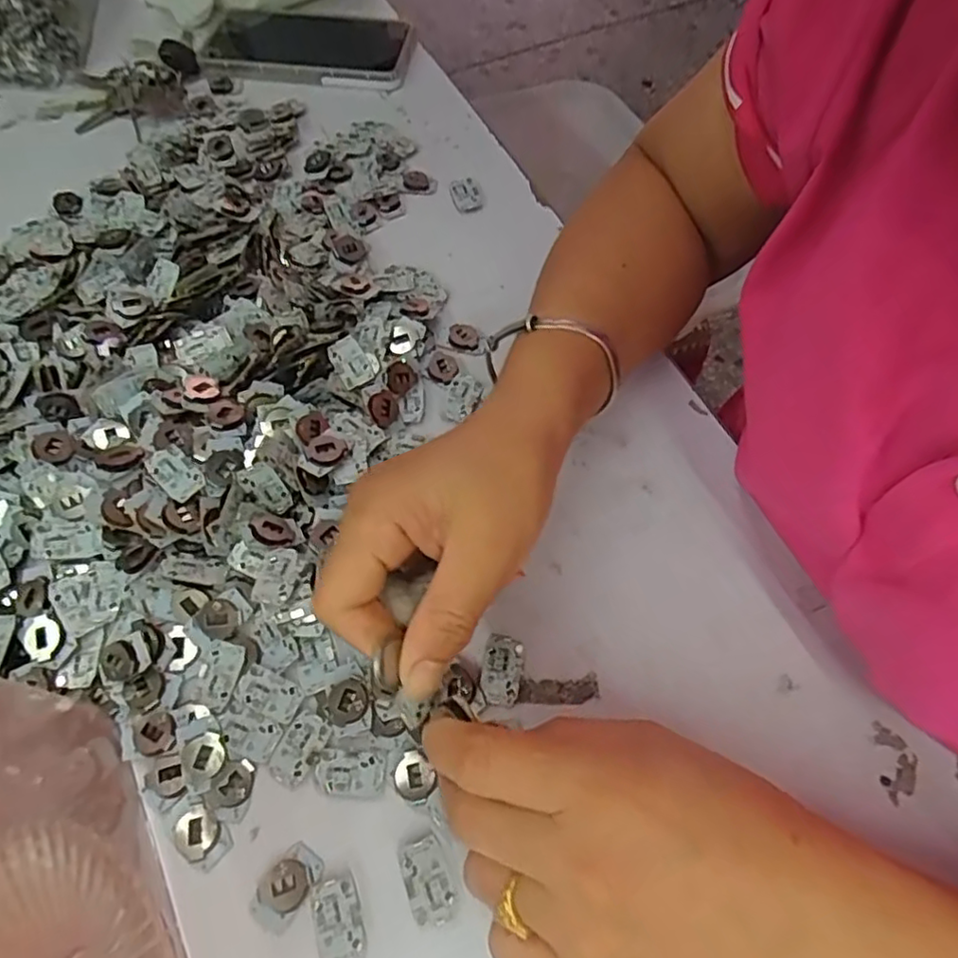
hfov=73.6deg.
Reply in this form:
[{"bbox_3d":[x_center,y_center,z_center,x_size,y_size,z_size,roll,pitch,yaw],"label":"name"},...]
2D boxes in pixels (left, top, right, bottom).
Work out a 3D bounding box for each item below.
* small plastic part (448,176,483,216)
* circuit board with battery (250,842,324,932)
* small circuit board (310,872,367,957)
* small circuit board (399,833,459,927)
[{"bbox_3d":[-0.009,-0.199,0.447,0.019,0.007,0.029,-17,63,-8],"label":"small plastic part"},{"bbox_3d":[-0.079,0.166,0.260,0.020,0.004,0.031,33,67,17],"label":"circuit board with battery"},{"bbox_3d":[-0.056,0.175,0.252,0.018,0.004,0.031,-16,63,-7],"label":"small circuit board"},{"bbox_3d":[-0.021,0.162,0.258,0.019,0.004,0.031,-22,64,-10],"label":"small circuit board"}]

